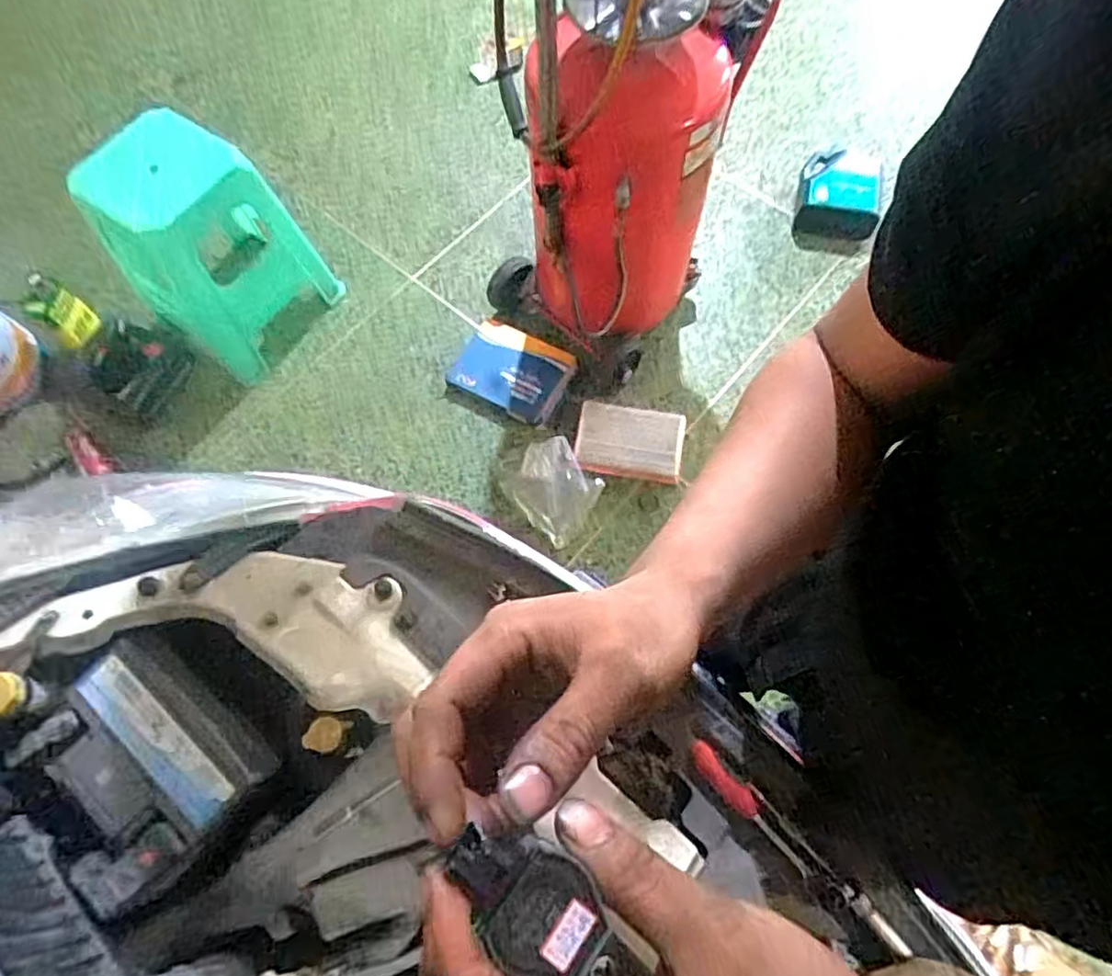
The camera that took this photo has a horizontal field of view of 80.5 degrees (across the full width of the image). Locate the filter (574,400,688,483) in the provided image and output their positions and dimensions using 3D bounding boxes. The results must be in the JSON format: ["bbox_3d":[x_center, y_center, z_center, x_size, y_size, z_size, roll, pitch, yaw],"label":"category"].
[{"bbox_3d":[0.182,-0.117,1.611,0.257,0.050,0.188,7,67,1],"label":"filter"}]

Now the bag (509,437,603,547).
[{"bbox_3d":[-0.006,-0.014,1.547,0.200,0.088,0.176,41,75,16],"label":"bag"}]

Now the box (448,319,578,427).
[{"bbox_3d":[-0.109,-0.293,1.647,0.292,0.039,0.222,22,71,10],"label":"box"}]

